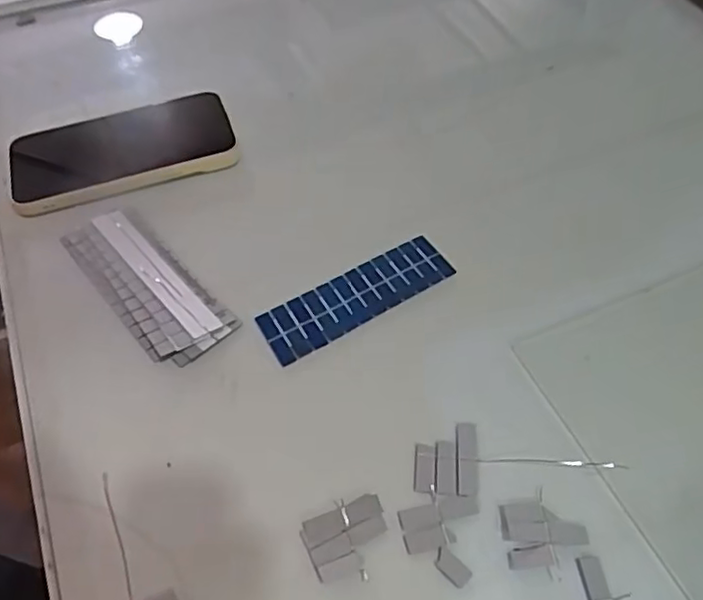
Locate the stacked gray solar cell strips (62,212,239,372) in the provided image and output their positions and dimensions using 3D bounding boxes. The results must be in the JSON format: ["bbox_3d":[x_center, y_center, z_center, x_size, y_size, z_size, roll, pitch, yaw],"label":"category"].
[{"bbox_3d":[-0.129,-0.011,0.381,0.049,0.012,0.129,-38,62,-23],"label":"stacked gray solar cell strips"}]

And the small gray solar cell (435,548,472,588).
[{"bbox_3d":[0.047,0.125,0.285,0.018,0.004,0.009,36,63,24],"label":"small gray solar cell"}]

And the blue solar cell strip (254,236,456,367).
[{"bbox_3d":[0.004,-0.004,0.378,0.124,0.004,0.037,-28,58,-18],"label":"blue solar cell strip"}]

